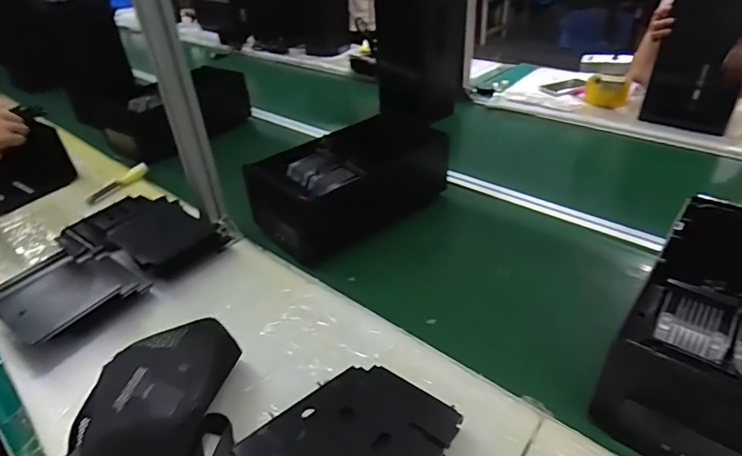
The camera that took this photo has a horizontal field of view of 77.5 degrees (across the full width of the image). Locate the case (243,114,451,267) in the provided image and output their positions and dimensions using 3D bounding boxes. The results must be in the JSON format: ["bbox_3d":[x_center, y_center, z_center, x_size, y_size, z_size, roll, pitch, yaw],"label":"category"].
[{"bbox_3d":[-0.035,-0.080,0.912,0.362,0.175,0.151,-26,41,-27],"label":"case"}]

